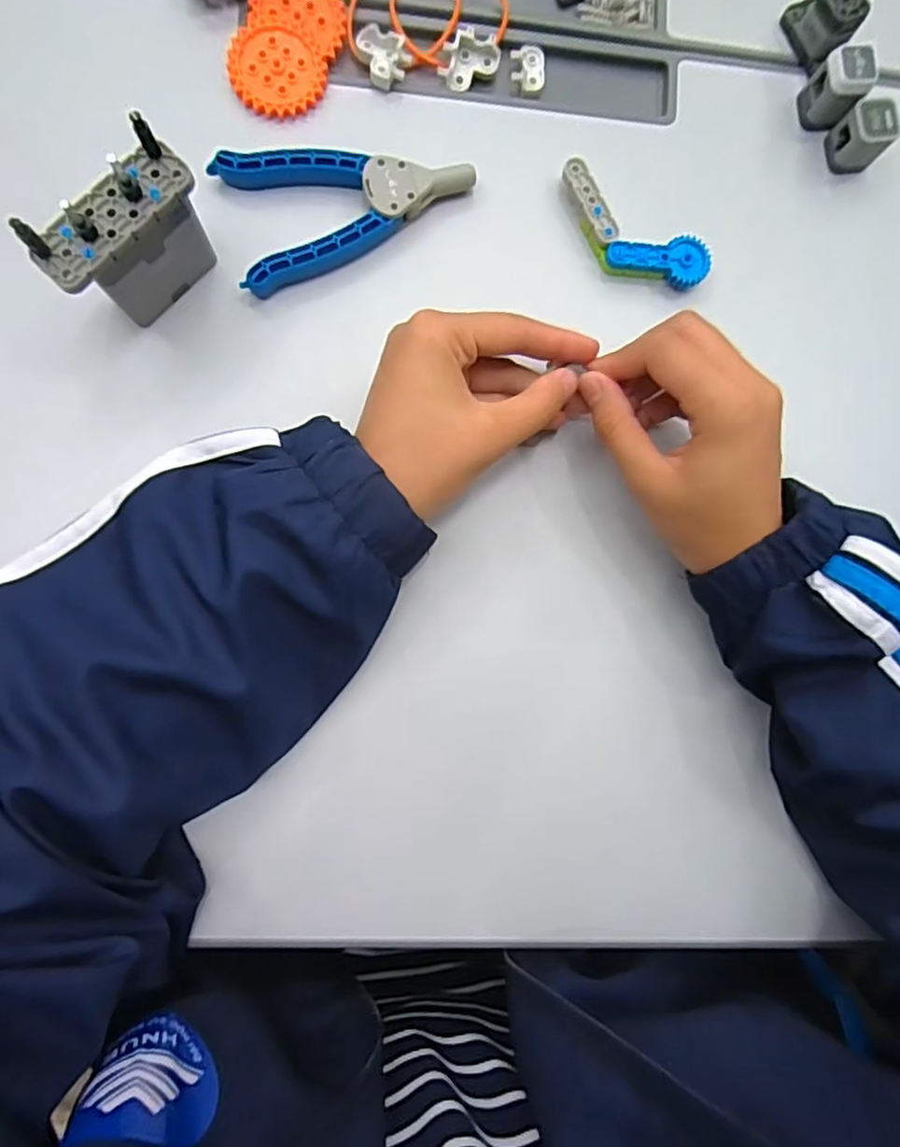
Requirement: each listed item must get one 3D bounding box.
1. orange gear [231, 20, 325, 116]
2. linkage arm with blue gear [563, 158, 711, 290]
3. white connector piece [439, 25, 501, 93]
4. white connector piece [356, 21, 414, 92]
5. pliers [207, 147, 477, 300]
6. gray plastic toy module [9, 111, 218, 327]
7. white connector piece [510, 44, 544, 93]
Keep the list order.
[{"bbox_3d":[-0.091,-0.264,0.312,0.048,0.005,0.045,0,87,-5],"label":"orange gear"},{"bbox_3d":[0.096,-0.182,0.325,0.092,0.015,0.035,31,85,-2],"label":"linkage arm with blue gear"},{"bbox_3d":[0.011,-0.280,0.324,0.026,0.010,0.030,27,85,-2],"label":"white connector piece"},{"bbox_3d":[-0.035,-0.279,0.320,0.024,0.007,0.034,-23,89,-6],"label":"white connector piece"},{"bbox_3d":[-0.051,-0.194,0.311,0.125,0.017,0.067,-18,88,-5],"label":"pliers"},{"bbox_3d":[-0.143,-0.149,0.272,0.023,0.069,0.072,39,84,-1],"label":"gray plastic toy module"},{"bbox_3d":[0.043,-0.283,0.333,0.018,0.005,0.023,-1,87,-5],"label":"white connector piece"}]

